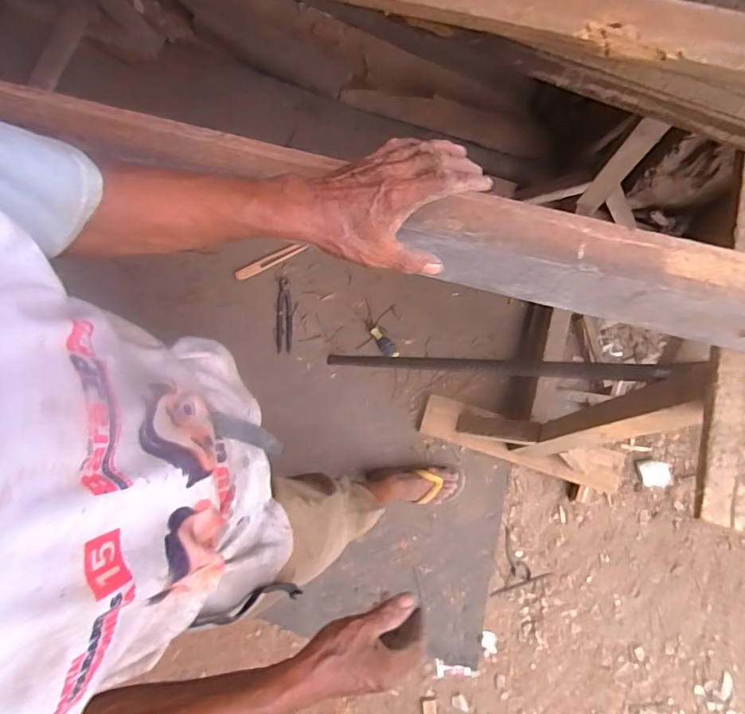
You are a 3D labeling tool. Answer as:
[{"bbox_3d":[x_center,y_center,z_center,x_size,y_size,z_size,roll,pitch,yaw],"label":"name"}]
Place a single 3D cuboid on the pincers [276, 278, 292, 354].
[{"bbox_3d":[-0.260,-0.123,1.417,0.045,0.013,0.217,-1,79,-1],"label":"pincers"}]

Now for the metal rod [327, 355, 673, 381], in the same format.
[{"bbox_3d":[0.165,0.017,1.048,0.023,0.861,0.031,22,77,-38],"label":"metal rod"}]

